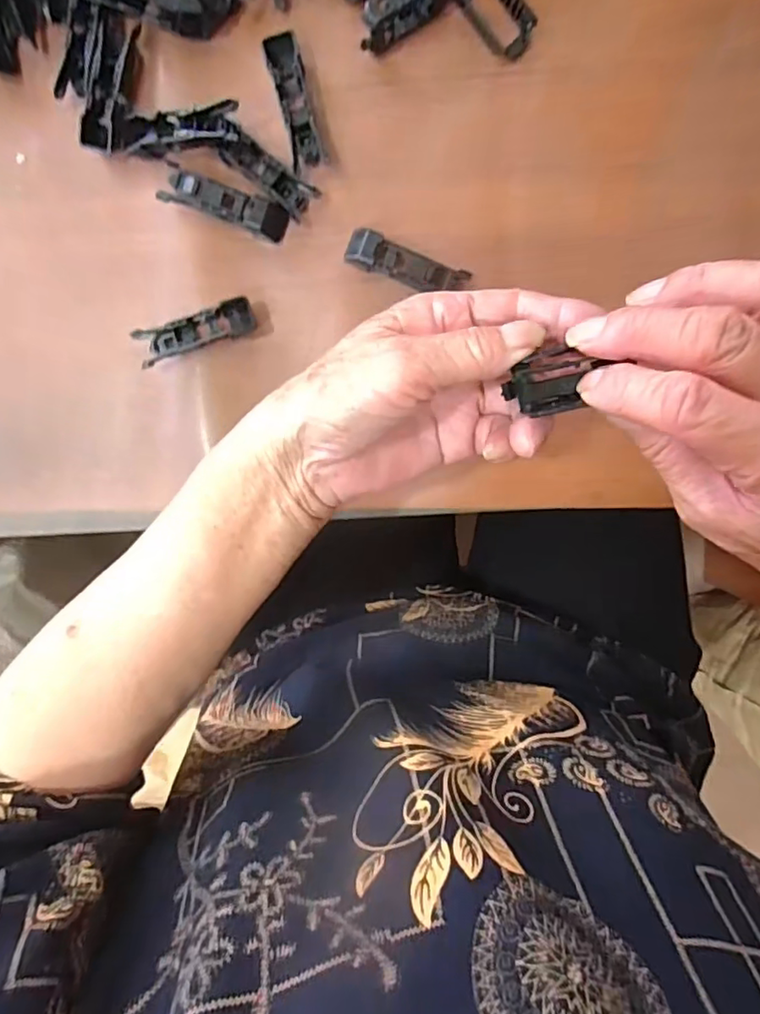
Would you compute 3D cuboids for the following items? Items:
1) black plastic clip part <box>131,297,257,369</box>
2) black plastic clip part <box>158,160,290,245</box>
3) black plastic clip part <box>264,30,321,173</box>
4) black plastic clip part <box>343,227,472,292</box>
[{"bbox_3d":[-0.102,-0.098,0.325,0.066,0.018,0.020,-16,94,5],"label":"black plastic clip part"},{"bbox_3d":[-0.084,-0.165,0.314,0.067,0.019,0.018,21,97,2],"label":"black plastic clip part"},{"bbox_3d":[-0.045,-0.216,0.309,0.016,0.015,0.061,-13,94,5],"label":"black plastic clip part"},{"bbox_3d":[0.014,-0.131,0.313,0.067,0.015,0.019,22,97,2],"label":"black plastic clip part"}]

